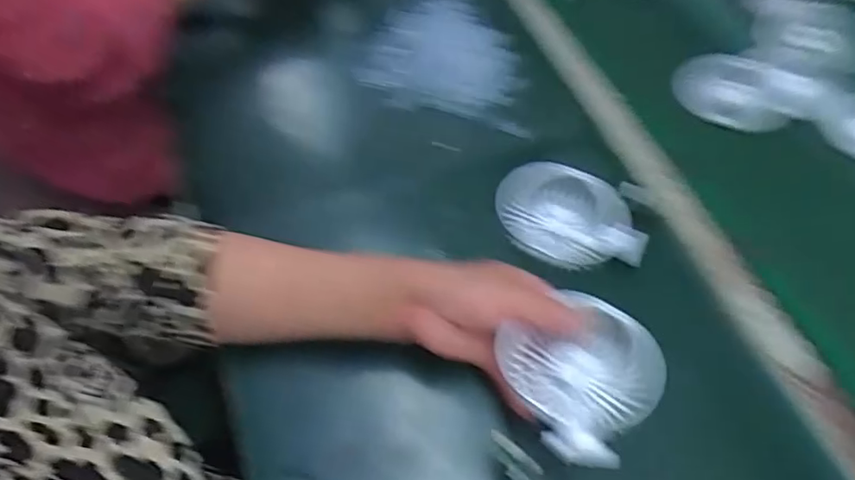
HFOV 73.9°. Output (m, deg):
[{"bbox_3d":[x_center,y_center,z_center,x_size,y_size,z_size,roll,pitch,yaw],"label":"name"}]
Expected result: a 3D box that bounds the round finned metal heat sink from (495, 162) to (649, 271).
[{"bbox_3d":[0.123,-0.022,0.495,0.123,0.027,0.084,12,58,6],"label":"round finned metal heat sink"}]

